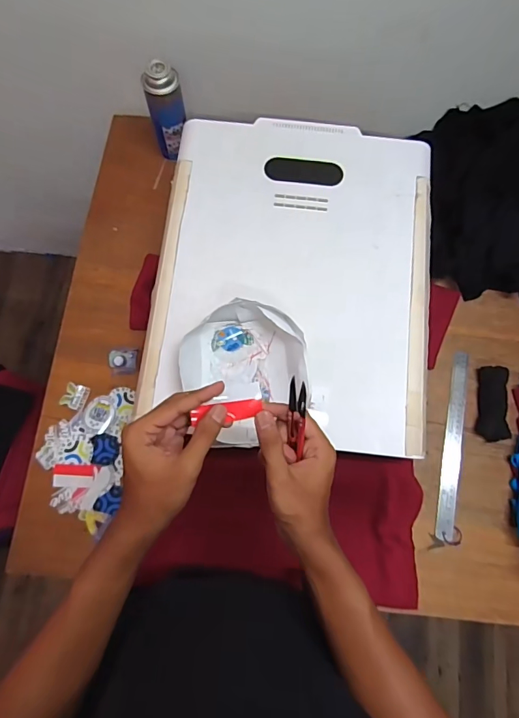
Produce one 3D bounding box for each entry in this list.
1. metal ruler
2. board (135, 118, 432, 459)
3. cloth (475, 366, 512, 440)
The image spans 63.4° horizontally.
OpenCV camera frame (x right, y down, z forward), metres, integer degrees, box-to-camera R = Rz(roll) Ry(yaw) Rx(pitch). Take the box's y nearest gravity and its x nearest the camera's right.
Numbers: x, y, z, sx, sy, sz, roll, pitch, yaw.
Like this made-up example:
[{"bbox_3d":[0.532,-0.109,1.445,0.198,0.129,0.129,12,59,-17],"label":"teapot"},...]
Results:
[{"bbox_3d":[0.334,0.142,0.721,0.031,0.007,0.318,10,76,8],"label":"metal ruler"},{"bbox_3d":[0.050,-0.136,0.620,0.394,0.023,0.493,7,75,0],"label":"board"},{"bbox_3d":[0.403,0.075,0.723,0.046,0.026,0.128,10,75,1],"label":"cloth"}]

